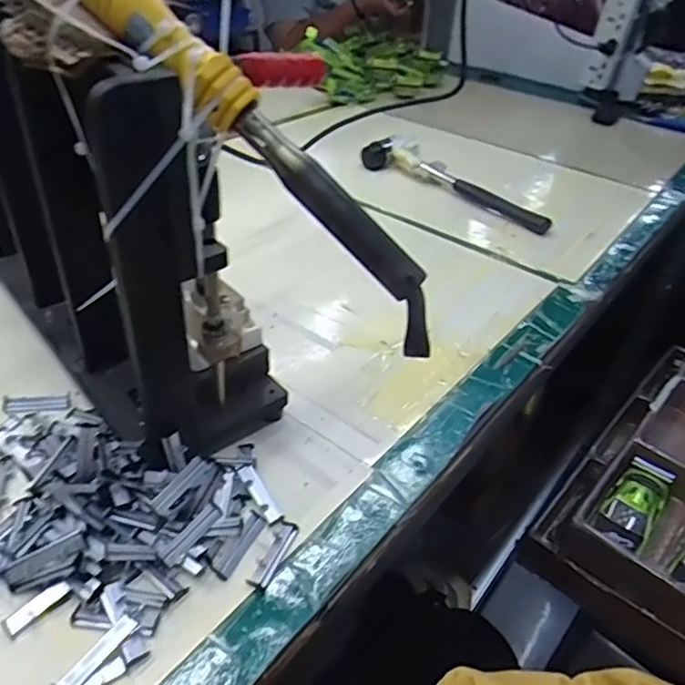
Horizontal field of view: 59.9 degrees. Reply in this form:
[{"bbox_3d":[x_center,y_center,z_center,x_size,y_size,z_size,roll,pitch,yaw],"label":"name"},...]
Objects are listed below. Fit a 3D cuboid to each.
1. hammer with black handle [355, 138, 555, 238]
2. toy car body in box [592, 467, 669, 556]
[{"bbox_3d":[0.139,-0.197,0.746,0.264,0.043,0.053,33,45,31],"label":"hammer with black handle"},{"bbox_3d":[0.291,0.174,0.603,0.052,0.040,0.119,30,44,29],"label":"toy car body in box"}]

